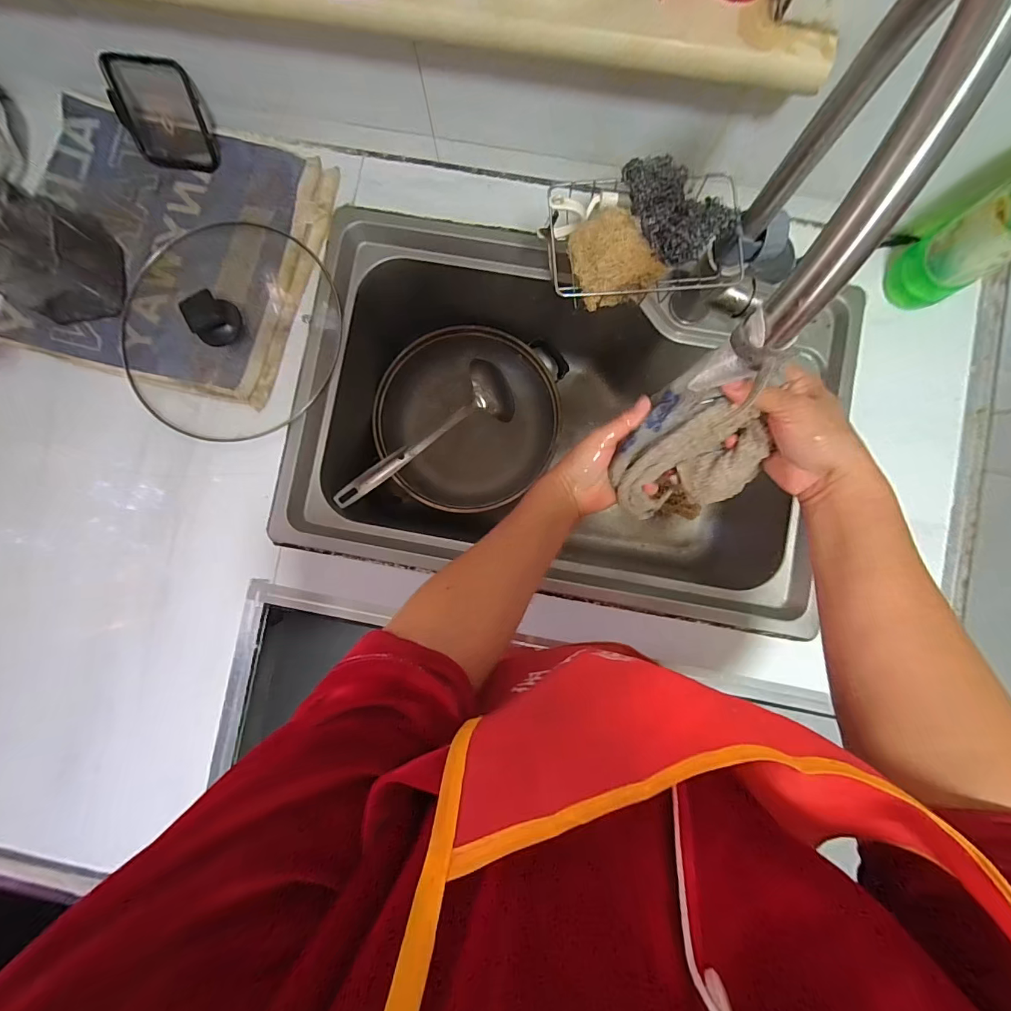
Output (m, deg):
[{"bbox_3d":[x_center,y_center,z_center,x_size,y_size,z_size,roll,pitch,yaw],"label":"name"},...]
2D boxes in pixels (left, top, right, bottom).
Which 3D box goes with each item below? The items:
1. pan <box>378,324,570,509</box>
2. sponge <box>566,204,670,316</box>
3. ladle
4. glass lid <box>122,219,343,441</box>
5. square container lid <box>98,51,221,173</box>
[{"bbox_3d":[-0.058,-0.136,0.721,0.289,0.087,0.280,0,87,2],"label":"pan"},{"bbox_3d":[0.105,-0.236,0.415,0.078,0.041,0.082,-18,82,26],"label":"sponge"},{"bbox_3d":[-0.114,-0.105,0.651,0.332,0.054,0.093,-40,86,-20],"label":"ladle"},{"bbox_3d":[-0.352,-0.224,0.533,0.261,0.073,0.262,0,87,2],"label":"glass lid"},{"bbox_3d":[-0.418,-0.478,0.531,0.115,0.101,0.029,12,48,4],"label":"square container lid"}]

